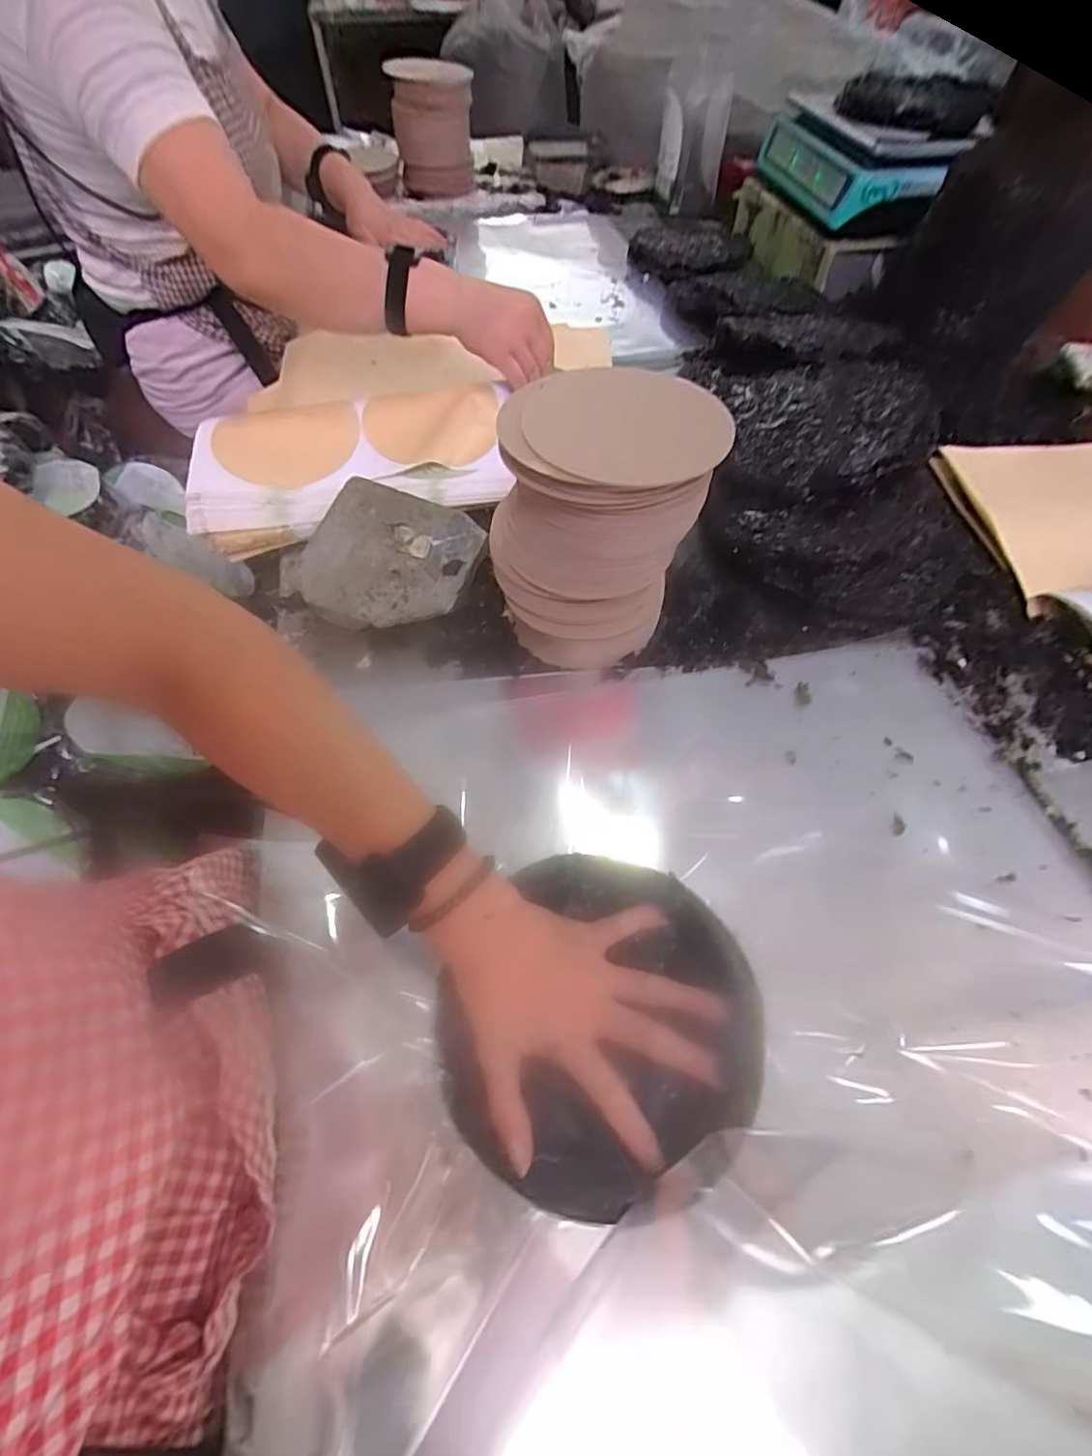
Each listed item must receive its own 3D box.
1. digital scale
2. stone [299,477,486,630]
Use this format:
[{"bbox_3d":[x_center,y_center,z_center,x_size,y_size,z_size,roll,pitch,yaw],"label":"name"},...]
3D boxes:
[{"bbox_3d":[0.472,-0.889,0.882,0.183,0.101,0.304,-7,58,-4],"label":"digital scale"},{"bbox_3d":[-0.150,-0.159,0.552,0.144,0.062,0.146,17,59,11],"label":"stone"}]

